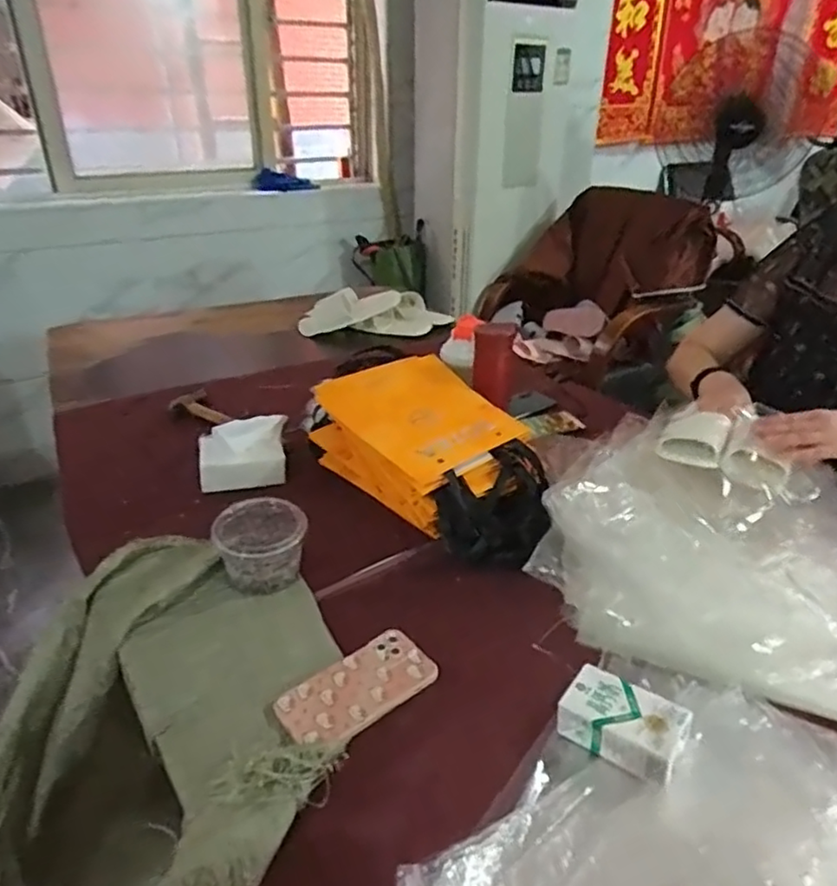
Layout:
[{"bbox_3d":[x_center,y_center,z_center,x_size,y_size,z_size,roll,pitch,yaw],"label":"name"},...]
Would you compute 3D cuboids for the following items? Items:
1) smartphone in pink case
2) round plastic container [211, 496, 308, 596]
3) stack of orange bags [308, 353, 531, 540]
[{"bbox_3d":[-0.063,0.259,0.666,0.165,0.015,0.084,-21,35,-33],"label":"smartphone in pink case"},{"bbox_3d":[-0.201,0.133,0.814,0.111,0.080,0.111,0,29,0],"label":"round plastic container"},{"bbox_3d":[-0.003,-0.007,1.007,0.225,0.139,0.327,-22,36,-35],"label":"stack of orange bags"}]

